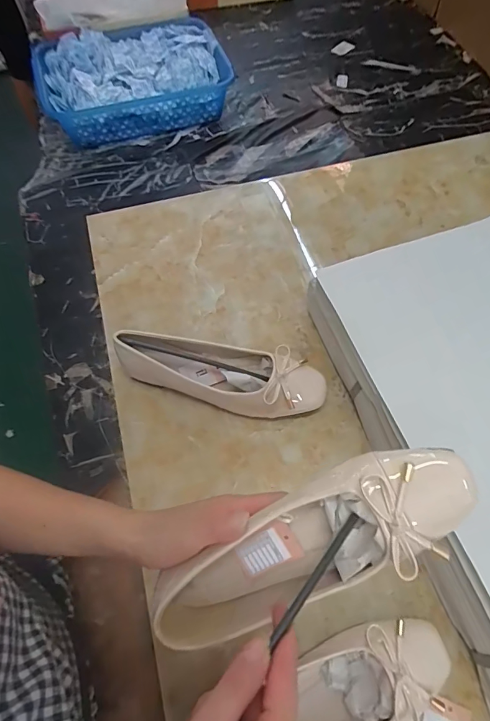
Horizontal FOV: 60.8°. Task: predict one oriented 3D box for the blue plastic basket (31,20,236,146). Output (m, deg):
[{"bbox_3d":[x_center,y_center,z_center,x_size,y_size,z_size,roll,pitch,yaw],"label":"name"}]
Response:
[{"bbox_3d":[-0.206,-0.521,0.789,0.342,0.117,0.229,-13,64,-5],"label":"blue plastic basket"}]

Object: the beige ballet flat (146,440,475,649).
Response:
[{"bbox_3d":[0.038,0.135,0.297,0.243,0.064,0.076,-32,65,10],"label":"beige ballet flat"}]

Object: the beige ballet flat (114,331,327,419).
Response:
[{"bbox_3d":[-0.029,0.016,0.489,0.237,0.063,0.072,12,64,8],"label":"beige ballet flat"}]

